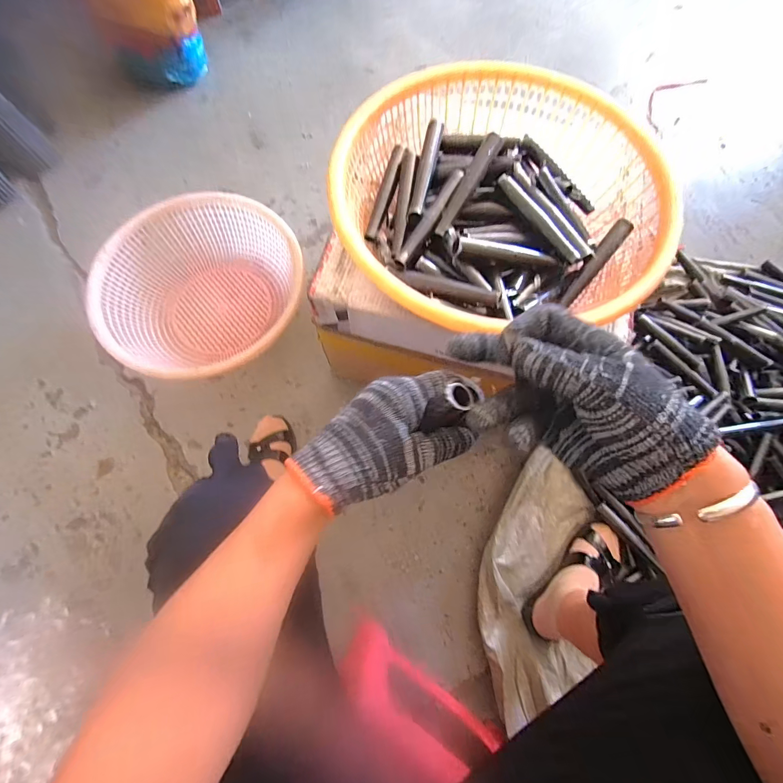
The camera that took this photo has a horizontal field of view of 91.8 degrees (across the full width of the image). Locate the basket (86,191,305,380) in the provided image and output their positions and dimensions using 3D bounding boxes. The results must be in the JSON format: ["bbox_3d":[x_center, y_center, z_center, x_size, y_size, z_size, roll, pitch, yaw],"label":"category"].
[{"bbox_3d":[-0.382,-0.217,0.800,0.385,0.124,0.382,0,73,-1],"label":"basket"}]

